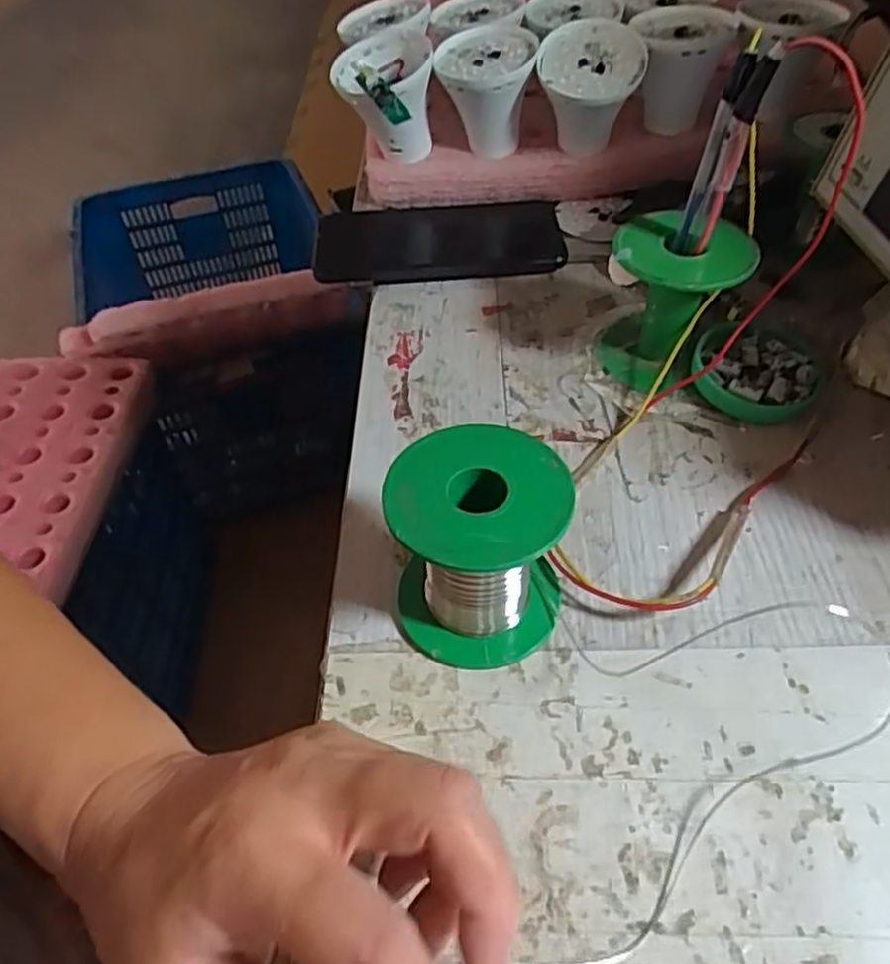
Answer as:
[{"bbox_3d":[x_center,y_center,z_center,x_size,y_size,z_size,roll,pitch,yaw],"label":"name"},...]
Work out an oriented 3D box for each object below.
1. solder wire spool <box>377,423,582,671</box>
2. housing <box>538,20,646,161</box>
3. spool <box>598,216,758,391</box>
[{"bbox_3d":[0.013,0.027,0.289,0.066,0.072,0.065,-2,49,2],"label":"solder wire spool"},{"bbox_3d":[0.096,-0.254,0.480,0.068,0.056,0.078,36,79,20],"label":"housing"},{"bbox_3d":[0.119,-0.094,0.389,0.069,0.072,0.063,18,52,18],"label":"spool"}]

